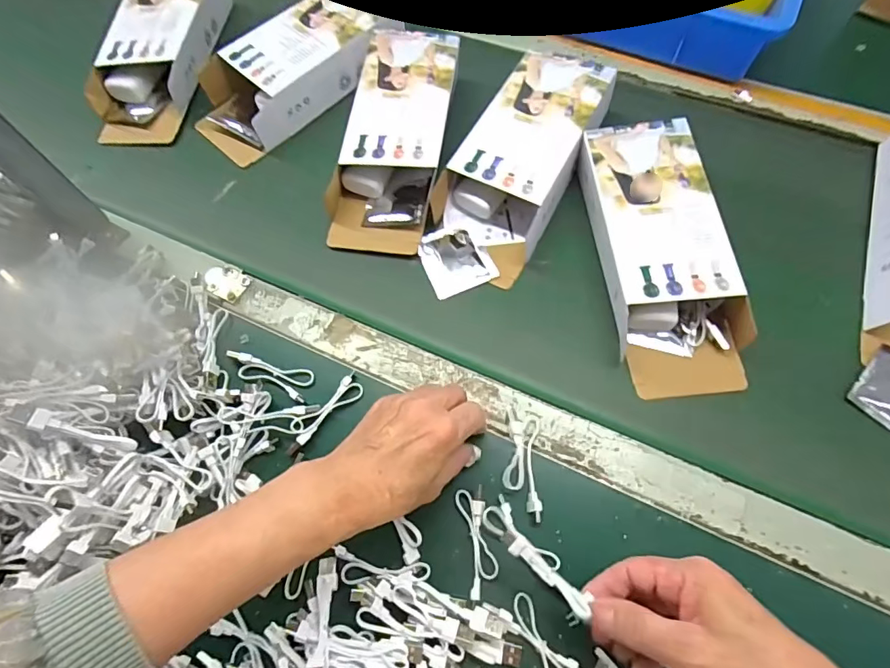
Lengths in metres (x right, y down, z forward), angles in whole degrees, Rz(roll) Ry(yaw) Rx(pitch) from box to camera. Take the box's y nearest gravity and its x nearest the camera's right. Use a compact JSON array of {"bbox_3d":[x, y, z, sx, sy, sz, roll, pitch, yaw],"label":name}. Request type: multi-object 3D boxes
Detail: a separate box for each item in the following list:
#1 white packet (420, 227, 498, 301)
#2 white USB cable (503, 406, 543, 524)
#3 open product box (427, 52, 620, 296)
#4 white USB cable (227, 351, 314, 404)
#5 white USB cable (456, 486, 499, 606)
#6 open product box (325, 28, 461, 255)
[{"bbox_3d":[0.009,-0.074,0.466,0.061,0.004,0.072,-25,65,-2],"label":"white packet"},{"bbox_3d":[0.061,0.100,0.374,0.029,0.013,0.085,0,66,10],"label":"white USB cable"},{"bbox_3d":[0.081,-0.177,0.477,0.115,0.055,0.245,27,67,13],"label":"open product box"},{"bbox_3d":[-0.150,0.031,0.406,0.076,0.013,0.027,18,71,17],"label":"white USB cable"},{"bbox_3d":[0.024,0.153,0.348,0.022,0.011,0.077,-11,65,5],"label":"white USB cable"},{"bbox_3d":[-0.048,-0.207,0.499,0.105,0.059,0.248,9,68,13],"label":"open product box"}]

